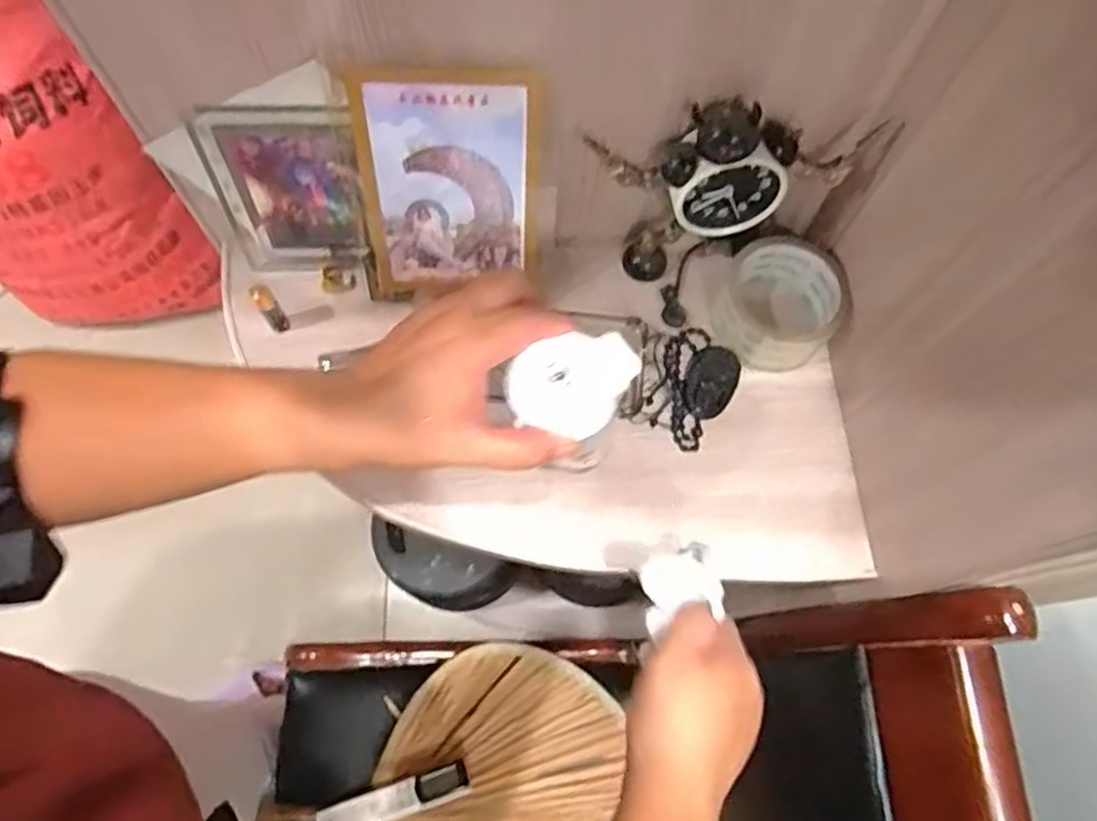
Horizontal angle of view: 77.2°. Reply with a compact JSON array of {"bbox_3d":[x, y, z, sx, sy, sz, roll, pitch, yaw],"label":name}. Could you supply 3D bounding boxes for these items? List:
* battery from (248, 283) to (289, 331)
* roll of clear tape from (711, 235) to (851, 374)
[{"bbox_3d":[-0.200,-0.074,0.495,0.014,0.054,0.013,-35,73,-15],"label":"battery"},{"bbox_3d":[0.174,-0.081,0.523,0.093,0.052,0.095,1,68,-2],"label":"roll of clear tape"}]

